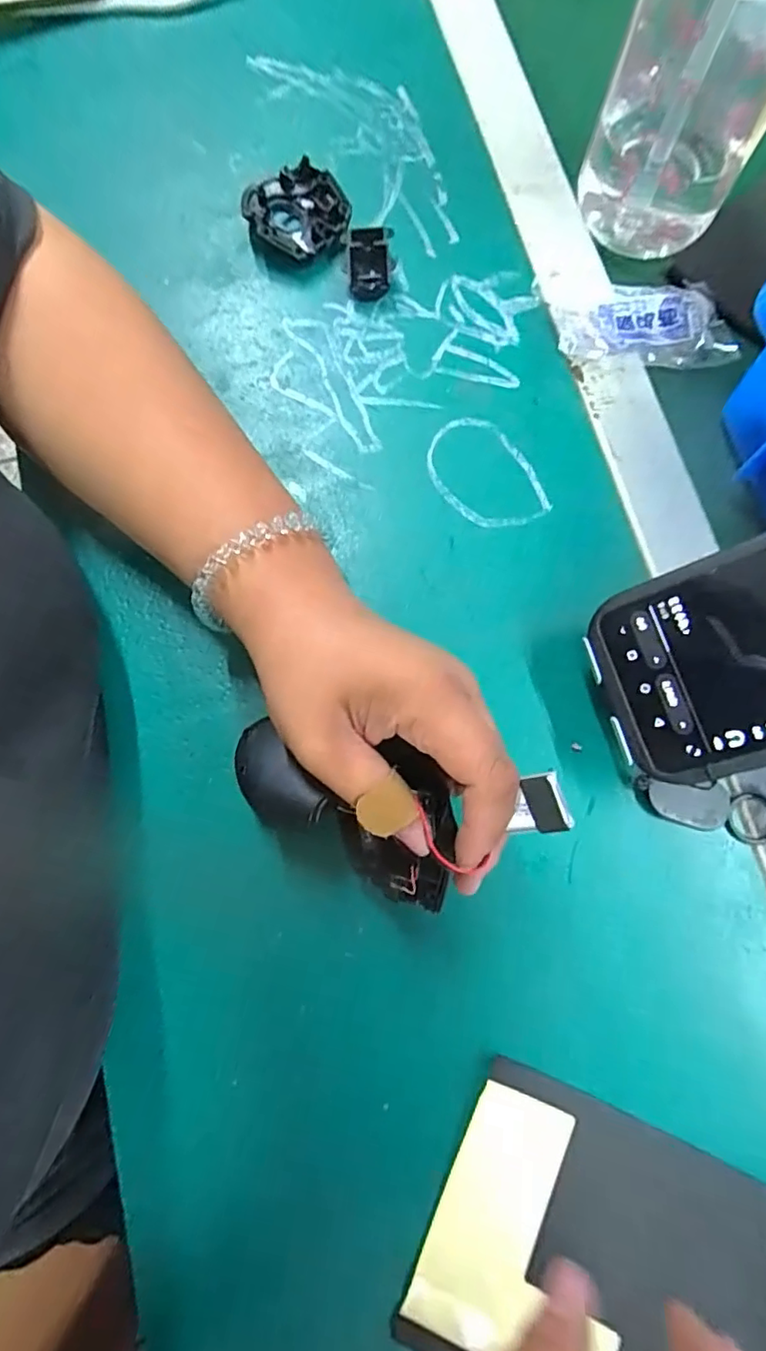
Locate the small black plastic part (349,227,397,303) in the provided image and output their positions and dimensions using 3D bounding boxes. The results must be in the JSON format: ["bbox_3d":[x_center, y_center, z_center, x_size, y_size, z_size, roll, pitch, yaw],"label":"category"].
[{"bbox_3d":[-0.006,-0.227,0.317,0.025,0.014,0.034,-3,78,-1],"label":"small black plastic part"}]

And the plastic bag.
[{"bbox_3d":[0.145,-0.196,0.315,0.102,0.013,0.050,-2,78,-1],"label":"plastic bag"}]

